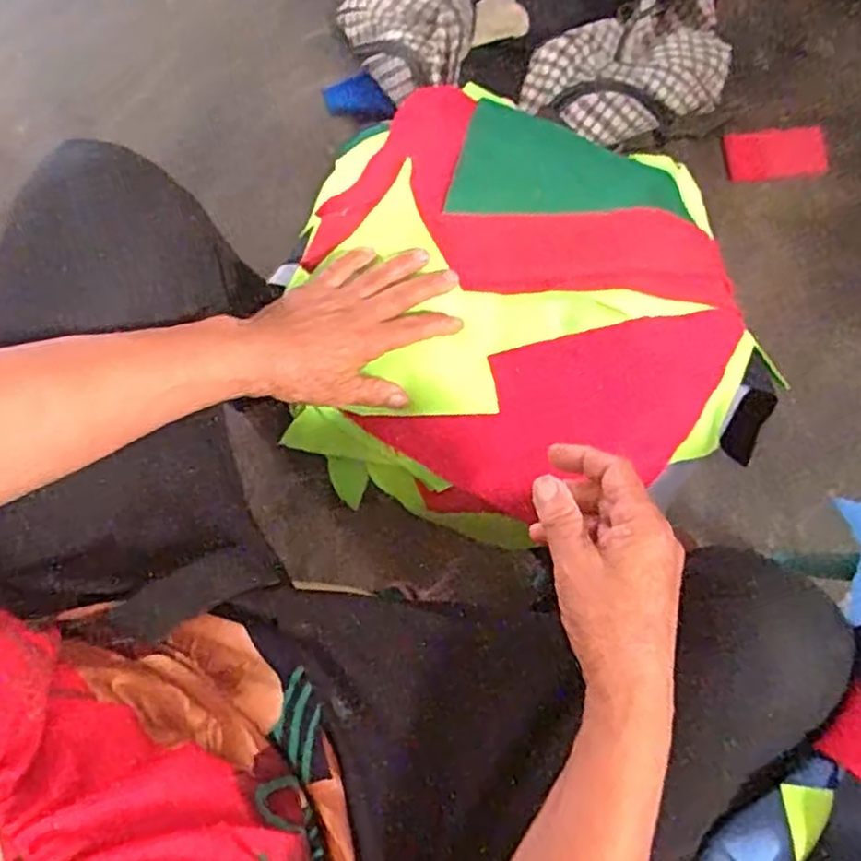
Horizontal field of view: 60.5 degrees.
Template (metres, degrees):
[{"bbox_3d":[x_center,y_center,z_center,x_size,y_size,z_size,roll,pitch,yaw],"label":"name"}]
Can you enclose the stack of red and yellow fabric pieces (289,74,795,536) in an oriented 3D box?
[{"bbox_3d":[0.076,-0.087,0.572,0.351,0.083,0.328,9,79,3],"label":"stack of red and yellow fabric pieces"}]

